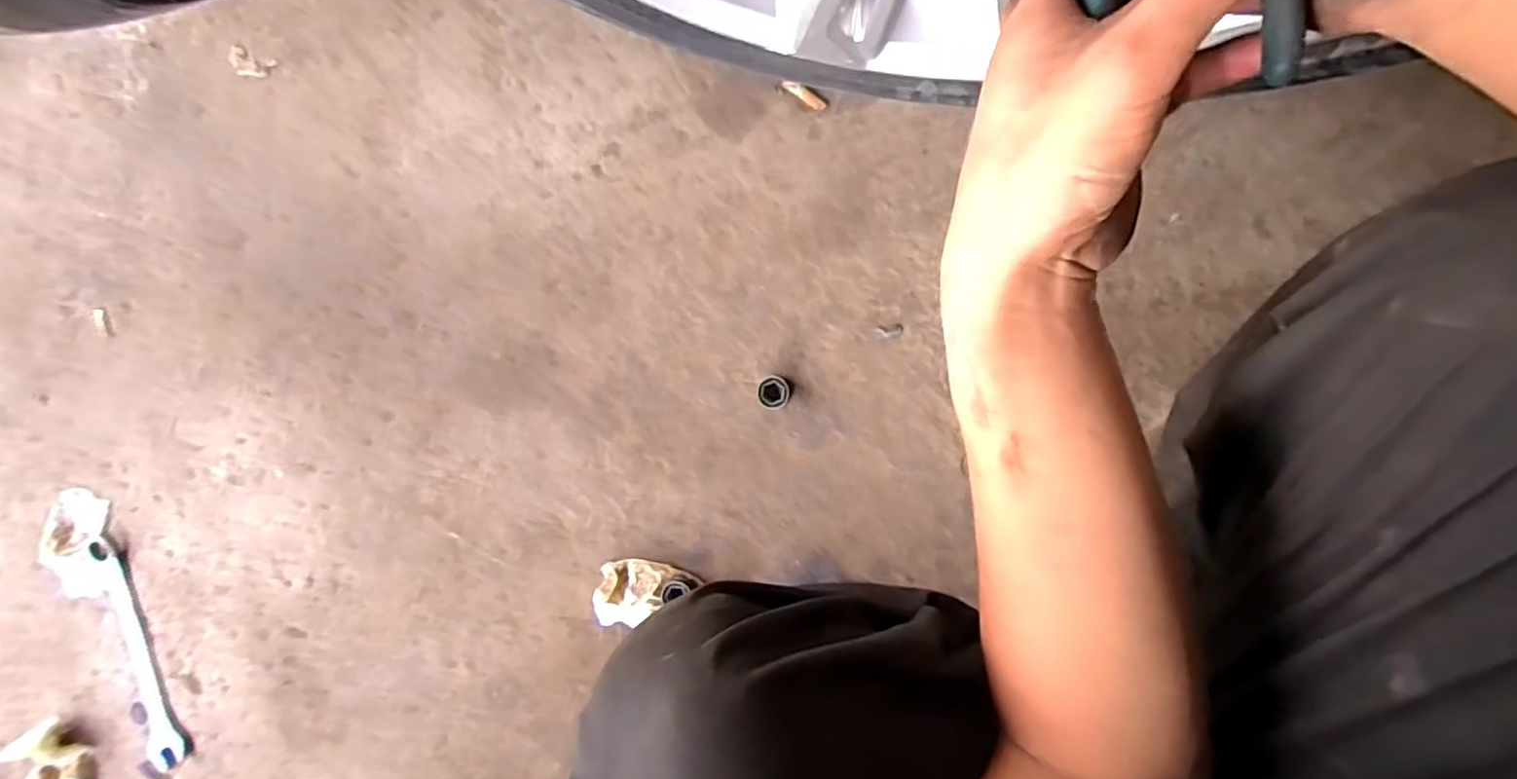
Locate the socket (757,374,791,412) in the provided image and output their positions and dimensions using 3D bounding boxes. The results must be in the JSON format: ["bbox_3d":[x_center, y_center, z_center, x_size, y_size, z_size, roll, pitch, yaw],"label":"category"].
[{"bbox_3d":[0.015,0.003,0.616,0.029,0.025,0.032,-5,95,8],"label":"socket"}]

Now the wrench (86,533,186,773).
[{"bbox_3d":[-0.756,0.314,0.801,0.058,0.018,0.289,-23,85,16],"label":"wrench"}]

